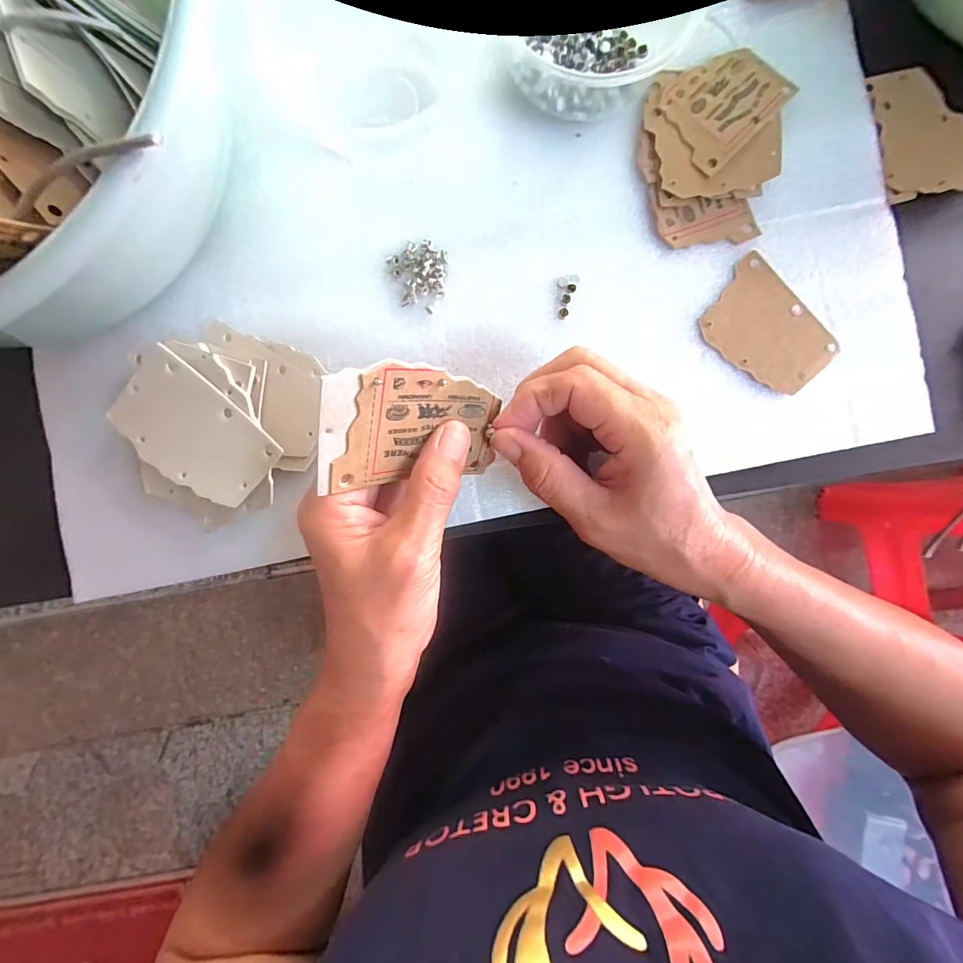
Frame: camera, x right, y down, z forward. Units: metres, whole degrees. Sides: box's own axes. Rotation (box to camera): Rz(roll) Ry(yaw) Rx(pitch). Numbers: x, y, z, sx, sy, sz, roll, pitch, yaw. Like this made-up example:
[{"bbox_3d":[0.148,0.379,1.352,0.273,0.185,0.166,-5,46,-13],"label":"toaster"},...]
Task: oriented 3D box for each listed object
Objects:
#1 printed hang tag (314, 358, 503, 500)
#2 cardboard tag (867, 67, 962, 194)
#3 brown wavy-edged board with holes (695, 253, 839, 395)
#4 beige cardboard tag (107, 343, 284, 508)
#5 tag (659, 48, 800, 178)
[{"bbox_3d":[-0.029,-0.024,0.189,0.081,0.004,0.054,-8,124,-34],"label":"printed hang tag"},{"bbox_3d":[0.280,-0.216,0.266,0.078,0.009,0.078,-4,89,-1],"label":"cardboard tag"},{"bbox_3d":[0.170,-0.090,0.254,0.074,0.005,0.057,43,89,0],"label":"brown wavy-edged board with holes"},{"bbox_3d":[-0.154,-0.025,0.232,0.083,0.005,0.053,41,97,-2],"label":"beige cardboard tag"},{"bbox_3d":[0.142,-0.224,0.255,0.076,0.004,0.055,-44,86,-4],"label":"tag"}]

